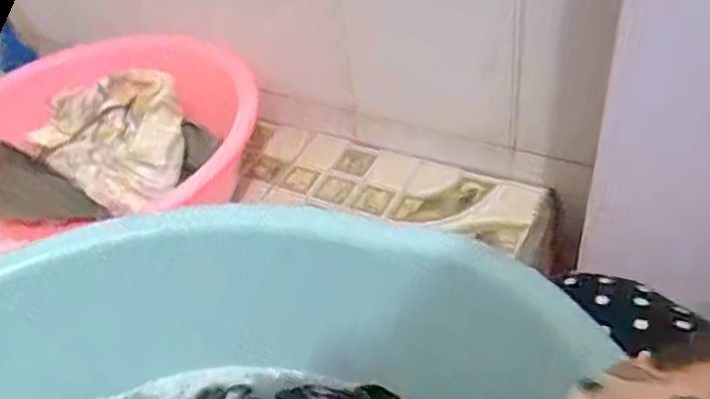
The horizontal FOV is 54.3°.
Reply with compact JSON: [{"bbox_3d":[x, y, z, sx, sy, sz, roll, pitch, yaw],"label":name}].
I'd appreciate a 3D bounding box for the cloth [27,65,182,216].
[{"bbox_3d":[-0.294,-0.069,0.832,0.180,0.072,0.199,-18,43,-14],"label":"cloth"}]

